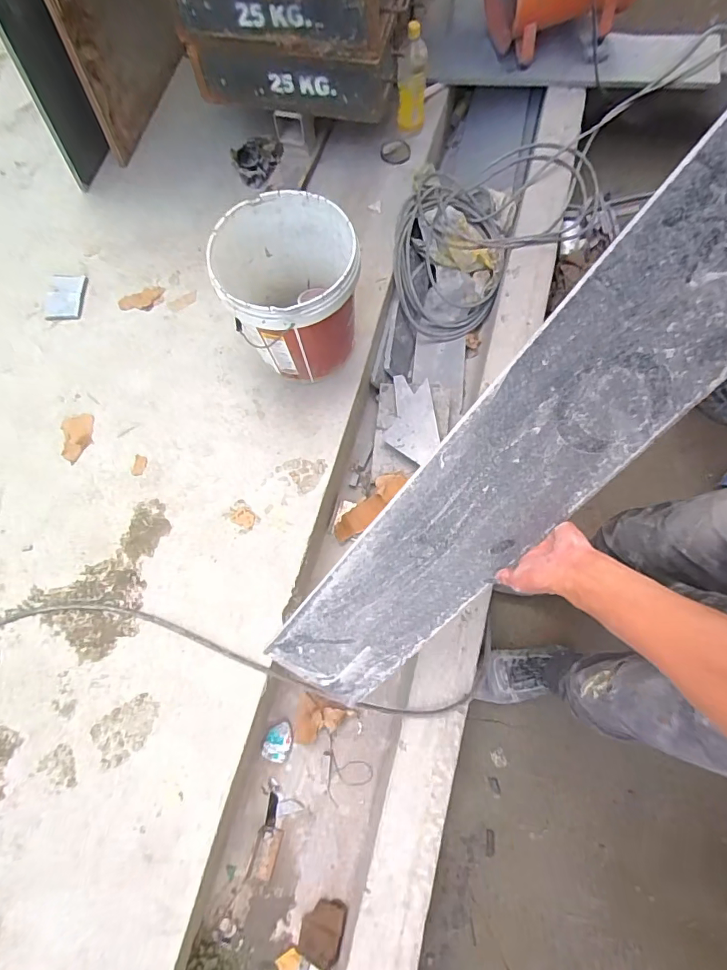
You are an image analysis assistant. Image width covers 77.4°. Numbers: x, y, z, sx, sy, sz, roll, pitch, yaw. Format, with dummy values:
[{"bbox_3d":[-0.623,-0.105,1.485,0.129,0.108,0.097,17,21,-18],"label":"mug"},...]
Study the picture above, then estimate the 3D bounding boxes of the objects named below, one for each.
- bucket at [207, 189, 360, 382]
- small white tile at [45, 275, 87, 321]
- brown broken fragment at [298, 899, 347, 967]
[{"bbox_3d":[-0.161,-0.435,1.041,0.286,0.305,0.299,-1,74,3],"label":"bucket"},{"bbox_3d":[-0.851,-0.538,1.292,0.102,0.022,0.150,-2,74,2],"label":"small white tile"},{"bbox_3d":[-0.088,0.950,0.968,0.087,0.019,0.107,7,52,14],"label":"brown broken fragment"}]

